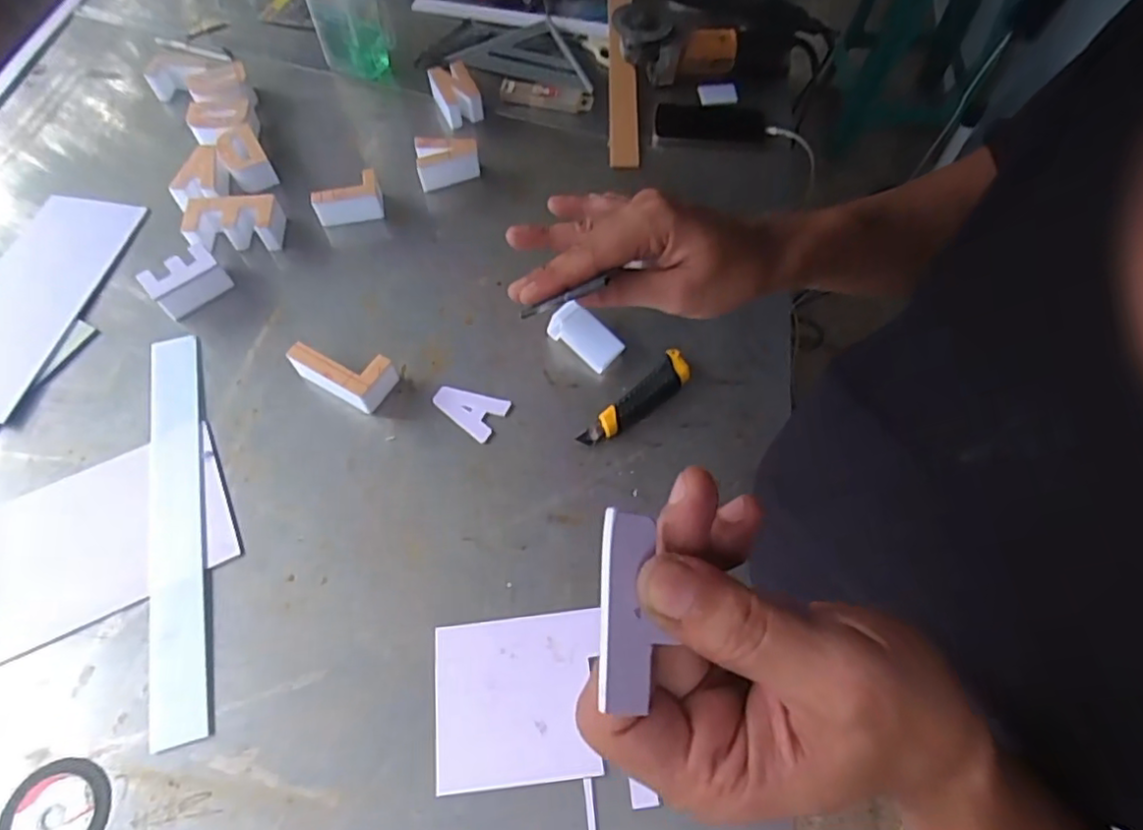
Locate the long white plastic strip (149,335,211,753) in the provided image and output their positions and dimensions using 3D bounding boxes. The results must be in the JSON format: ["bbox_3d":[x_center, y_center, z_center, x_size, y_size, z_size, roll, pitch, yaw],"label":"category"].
[{"bbox_3d":[-0.410,0.102,0.656,0.055,0.009,0.439,-16,65,-3],"label":"long white plastic strip"}]

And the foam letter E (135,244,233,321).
[{"bbox_3d":[-0.465,-0.162,0.768,0.086,0.043,0.052,-37,69,-17],"label":"foam letter E"}]

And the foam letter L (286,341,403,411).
[{"bbox_3d":[-0.252,-0.051,0.702,0.110,0.042,0.056,25,66,12],"label":"foam letter L"}]

